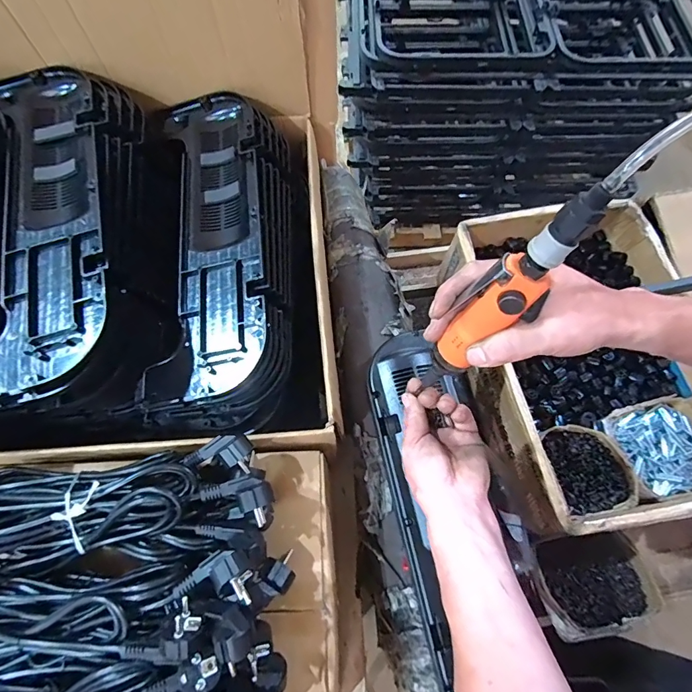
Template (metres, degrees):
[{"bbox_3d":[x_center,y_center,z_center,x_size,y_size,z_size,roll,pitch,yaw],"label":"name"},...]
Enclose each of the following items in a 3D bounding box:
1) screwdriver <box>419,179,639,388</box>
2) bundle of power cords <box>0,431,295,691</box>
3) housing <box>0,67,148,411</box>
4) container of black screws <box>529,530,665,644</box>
[{"bbox_3d":[0.121,-0.036,0.326,0.031,0.230,0.045,-24,68,-32],"label":"screwdriver"},{"bbox_3d":[-0.306,0.276,0.391,0.488,0.109,0.313,-7,68,-3],"label":"bundle of power cords"},{"bbox_3d":[-0.358,-0.167,0.514,0.191,0.052,0.486,-11,68,-4],"label":"housing"},{"bbox_3d":[0.382,0.362,0.635,0.168,0.062,0.129,-12,68,-5],"label":"container of black screws"}]

